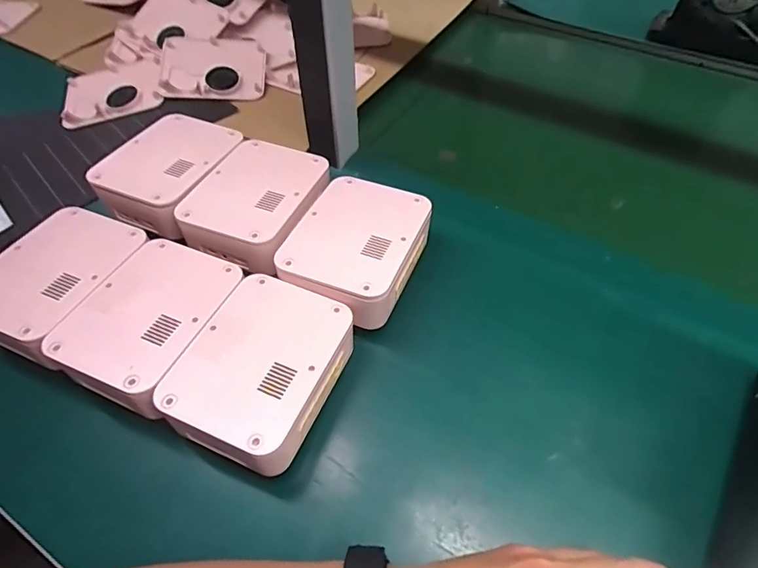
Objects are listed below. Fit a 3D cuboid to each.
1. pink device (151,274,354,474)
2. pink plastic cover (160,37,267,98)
[{"bbox_3d":[-0.085,0.058,0.344,0.099,0.037,0.131,18,57,14],"label":"pink device"},{"bbox_3d":[-0.207,-0.271,0.580,0.123,0.018,0.099,-6,68,-7],"label":"pink plastic cover"}]

